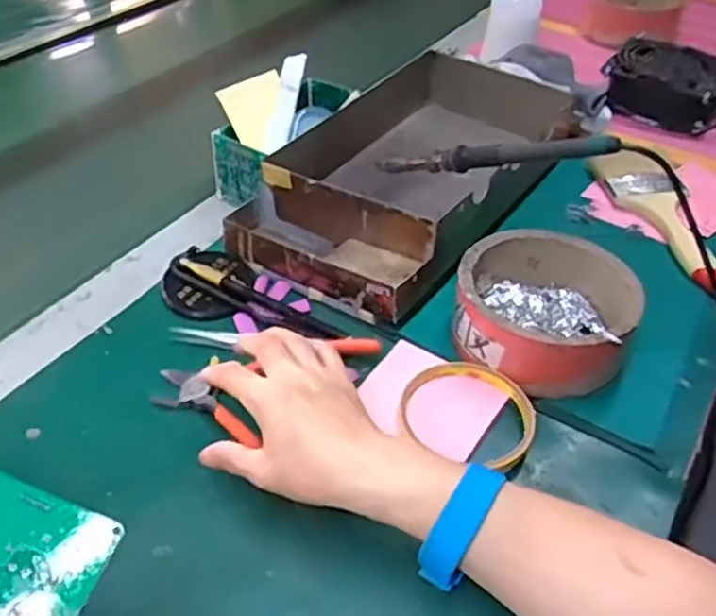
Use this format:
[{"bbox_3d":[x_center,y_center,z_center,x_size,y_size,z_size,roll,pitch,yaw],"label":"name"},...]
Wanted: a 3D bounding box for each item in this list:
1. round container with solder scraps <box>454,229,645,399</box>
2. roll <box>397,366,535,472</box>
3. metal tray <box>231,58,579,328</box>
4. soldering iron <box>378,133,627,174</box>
[{"bbox_3d":[0.132,0.000,0.501,0.117,0.054,0.117,1,42,-1],"label":"round container with solder scraps"},{"bbox_3d":[0.071,0.066,0.459,0.086,0.017,0.073,9,42,8],"label":"roll"},{"bbox_3d":[0.053,-0.126,0.627,0.183,0.065,0.336,24,47,24],"label":"metal tray"},{"bbox_3d":[0.102,-0.120,0.563,0.209,0.018,0.016,2,36,37],"label":"soldering iron"}]

